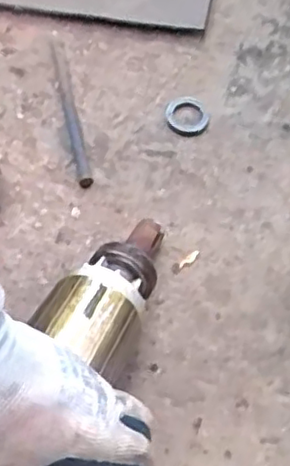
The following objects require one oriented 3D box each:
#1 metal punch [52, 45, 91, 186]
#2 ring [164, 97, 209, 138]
[{"bbox_3d":[-0.080,-0.132,0.710,0.013,0.011,0.198,-9,59,-9],"label":"metal punch"},{"bbox_3d":[0.045,-0.126,0.718,0.047,0.010,0.051,2,58,-2],"label":"ring"}]

